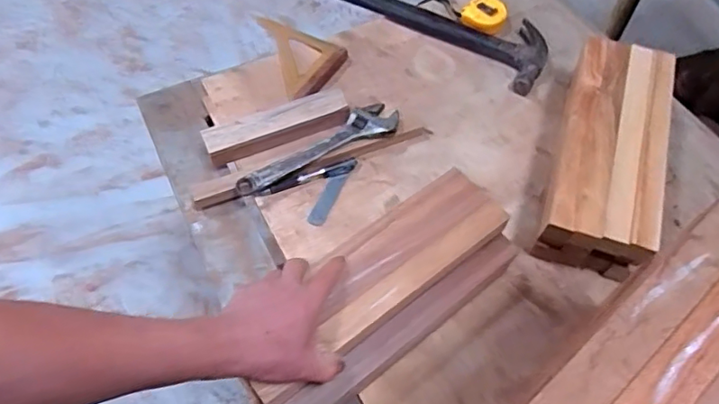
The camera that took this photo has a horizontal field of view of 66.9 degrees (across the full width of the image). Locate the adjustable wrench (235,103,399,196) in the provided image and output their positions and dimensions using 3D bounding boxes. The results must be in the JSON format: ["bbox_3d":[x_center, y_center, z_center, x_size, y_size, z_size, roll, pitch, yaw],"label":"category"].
[{"bbox_3d":[-0.056,-0.076,0.729,0.236,0.010,0.049,-24,71,-14],"label":"adjustable wrench"}]

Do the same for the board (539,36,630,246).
[{"bbox_3d":[0.291,-0.089,0.695,0.061,0.044,0.319,18,59,10],"label":"board"}]

